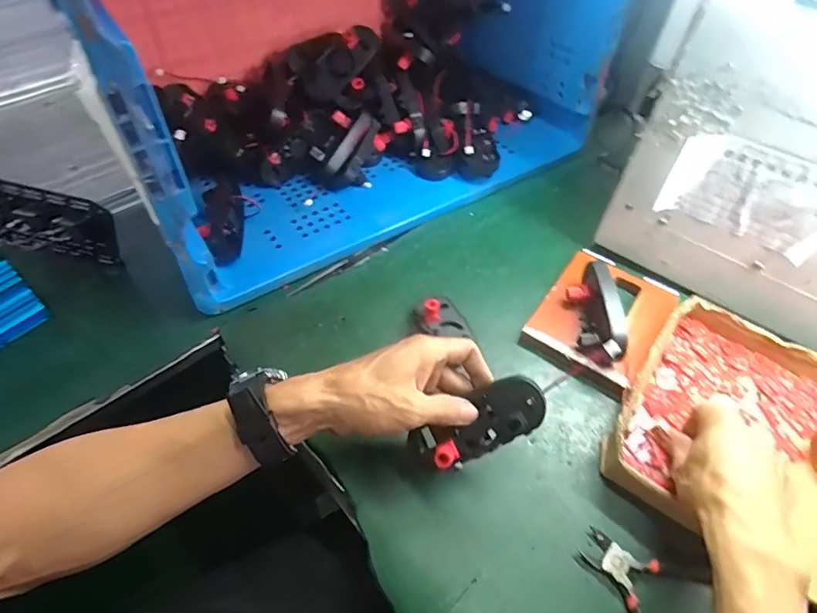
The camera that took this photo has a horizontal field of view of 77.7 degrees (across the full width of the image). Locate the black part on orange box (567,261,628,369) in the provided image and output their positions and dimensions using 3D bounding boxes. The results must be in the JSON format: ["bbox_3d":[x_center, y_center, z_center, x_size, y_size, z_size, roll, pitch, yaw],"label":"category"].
[{"bbox_3d":[0.189,0.001,0.514,0.037,0.056,0.114,1,51,-1],"label":"black part on orange box"}]

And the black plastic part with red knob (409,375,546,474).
[{"bbox_3d":[0.057,0.095,0.404,0.107,0.032,0.045,-30,56,-1],"label":"black plastic part with red knob"}]

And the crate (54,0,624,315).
[{"bbox_3d":[-0.062,-0.330,0.575,0.560,0.394,0.326,-28,57,-22],"label":"crate"}]

